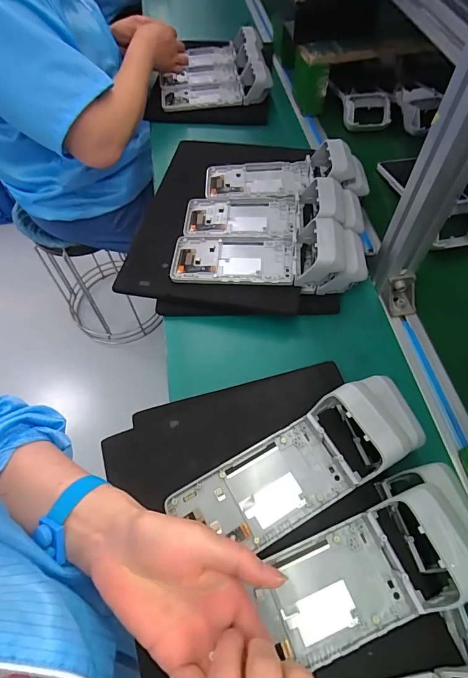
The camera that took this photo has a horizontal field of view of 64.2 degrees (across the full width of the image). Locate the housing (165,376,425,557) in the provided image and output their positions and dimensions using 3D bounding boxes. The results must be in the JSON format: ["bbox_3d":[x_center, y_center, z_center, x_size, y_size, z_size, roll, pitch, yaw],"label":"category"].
[{"bbox_3d":[0.070,0.116,0.355,0.234,0.051,0.092,-29,63,0],"label":"housing"}]

